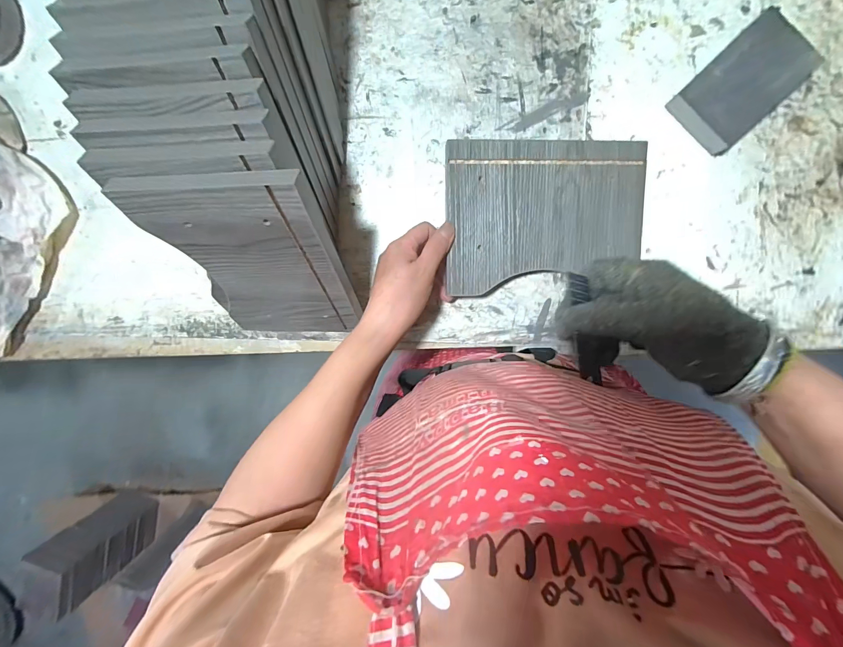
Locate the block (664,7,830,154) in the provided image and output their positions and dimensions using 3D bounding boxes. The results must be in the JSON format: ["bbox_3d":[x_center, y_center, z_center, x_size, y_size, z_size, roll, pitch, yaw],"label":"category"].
[{"bbox_3d":[0.295,-0.219,0.330,0.070,0.028,0.105,45,100,-1],"label":"block"}]

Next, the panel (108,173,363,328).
[{"bbox_3d":[-0.137,-0.046,0.320,0.151,0.190,0.009,0,59,10],"label":"panel"}]

